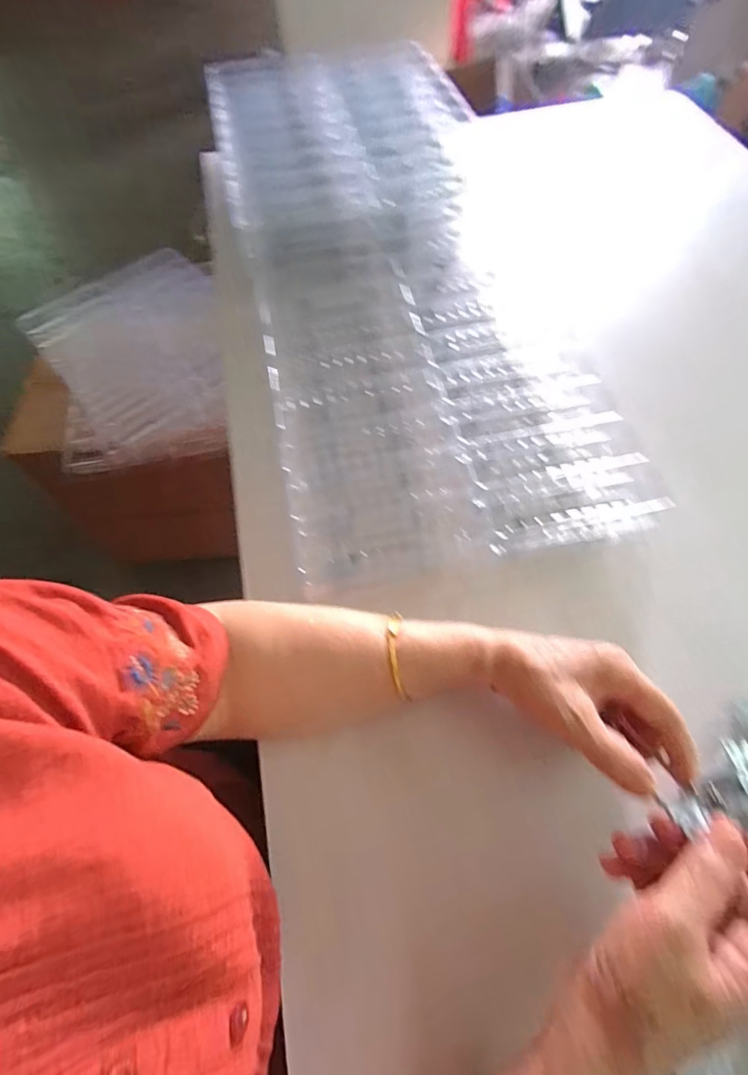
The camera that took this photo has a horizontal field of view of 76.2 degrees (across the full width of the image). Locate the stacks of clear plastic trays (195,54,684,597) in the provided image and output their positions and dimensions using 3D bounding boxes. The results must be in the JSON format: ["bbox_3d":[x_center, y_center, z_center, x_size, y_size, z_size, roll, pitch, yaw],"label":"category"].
[{"bbox_3d":[0.026,-0.322,0.578,0.350,0.069,0.763,-14,71,0],"label":"stacks of clear plastic trays"}]

